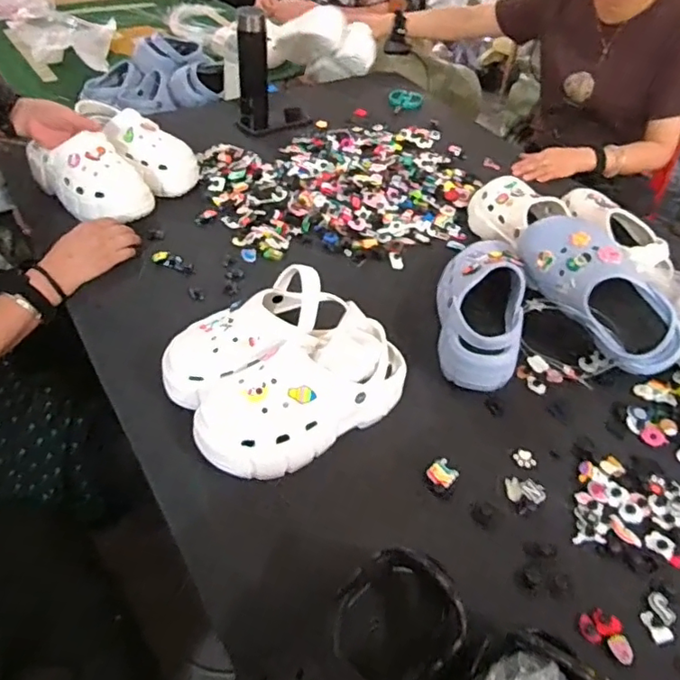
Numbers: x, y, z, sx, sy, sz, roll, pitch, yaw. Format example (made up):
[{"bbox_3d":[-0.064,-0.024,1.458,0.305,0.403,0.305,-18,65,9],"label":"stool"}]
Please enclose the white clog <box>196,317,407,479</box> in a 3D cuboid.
[{"bbox_3d":[-0.038,0.061,0.636,0.248,0.100,0.105,-22,52,-24],"label":"white clog"}]

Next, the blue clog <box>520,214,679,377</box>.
[{"bbox_3d":[0.354,-0.069,0.747,0.095,0.099,0.262,-32,75,-27],"label":"blue clog"}]

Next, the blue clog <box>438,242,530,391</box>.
[{"bbox_3d":[0.194,-0.045,0.777,0.114,0.098,0.232,14,47,8],"label":"blue clog"}]

